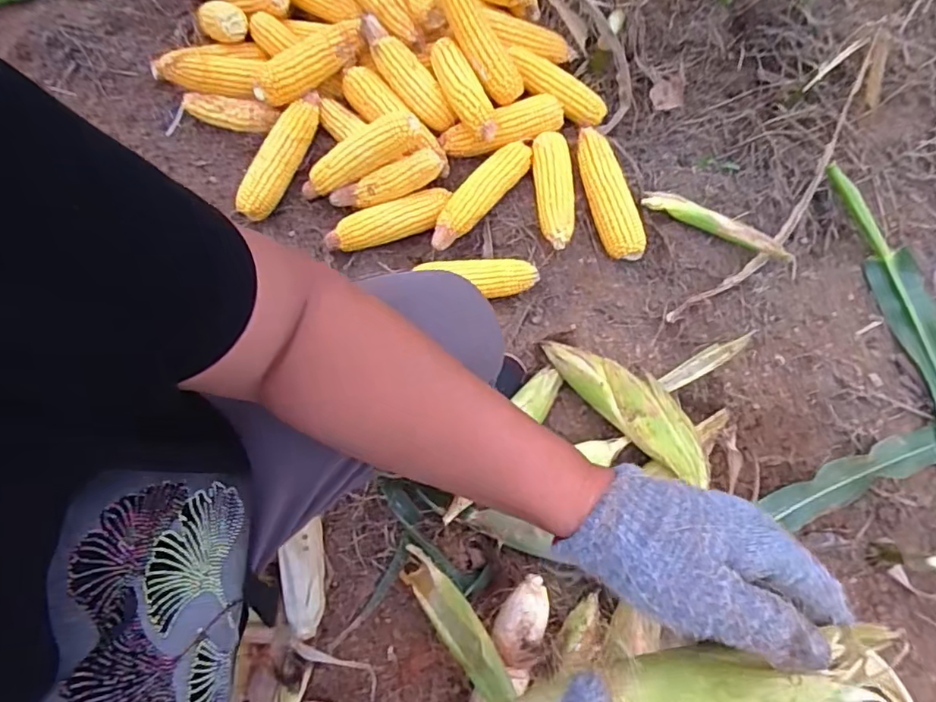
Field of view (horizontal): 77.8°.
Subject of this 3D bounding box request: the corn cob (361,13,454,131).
[{"bbox_3d":[-0.095,-0.433,0.904,0.056,0.050,0.207,-43,102,-11],"label":"corn cob"}]

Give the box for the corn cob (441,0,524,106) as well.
[{"bbox_3d":[0.016,-0.486,0.890,0.064,0.052,0.219,-29,90,-8],"label":"corn cob"}]

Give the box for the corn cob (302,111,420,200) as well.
[{"bbox_3d":[-0.164,-0.289,0.872,0.218,0.049,0.051,-24,73,25],"label":"corn cob"}]

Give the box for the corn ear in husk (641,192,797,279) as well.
[{"bbox_3d":[0.386,-0.188,0.880,0.244,0.031,0.038,28,76,8],"label":"corn ear in husk"}]

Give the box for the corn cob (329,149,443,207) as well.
[{"bbox_3d":[-0.126,-0.253,0.876,0.179,0.040,0.048,-17,74,11],"label":"corn cob"}]

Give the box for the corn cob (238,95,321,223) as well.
[{"bbox_3d":[-0.280,-0.303,0.880,0.057,0.052,0.205,30,92,8],"label":"corn cob"}]

